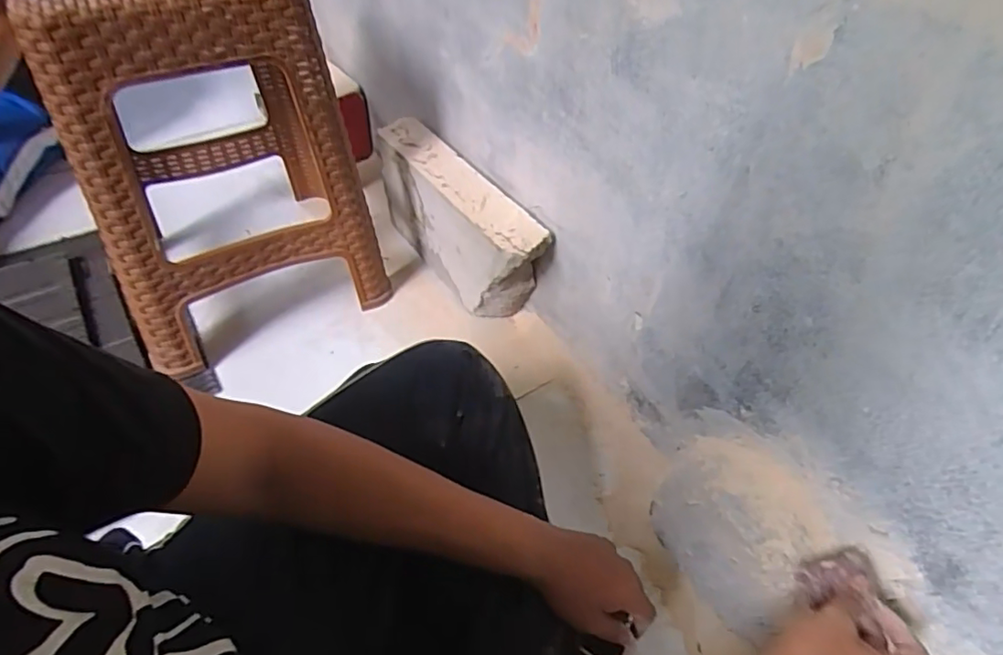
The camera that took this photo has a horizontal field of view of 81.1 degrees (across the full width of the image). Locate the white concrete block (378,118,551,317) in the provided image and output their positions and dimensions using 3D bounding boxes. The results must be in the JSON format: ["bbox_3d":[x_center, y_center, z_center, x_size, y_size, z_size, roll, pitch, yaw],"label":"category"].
[{"bbox_3d":[-0.069,-0.155,0.926,0.082,0.206,0.396,-24,51,-23],"label":"white concrete block"}]

